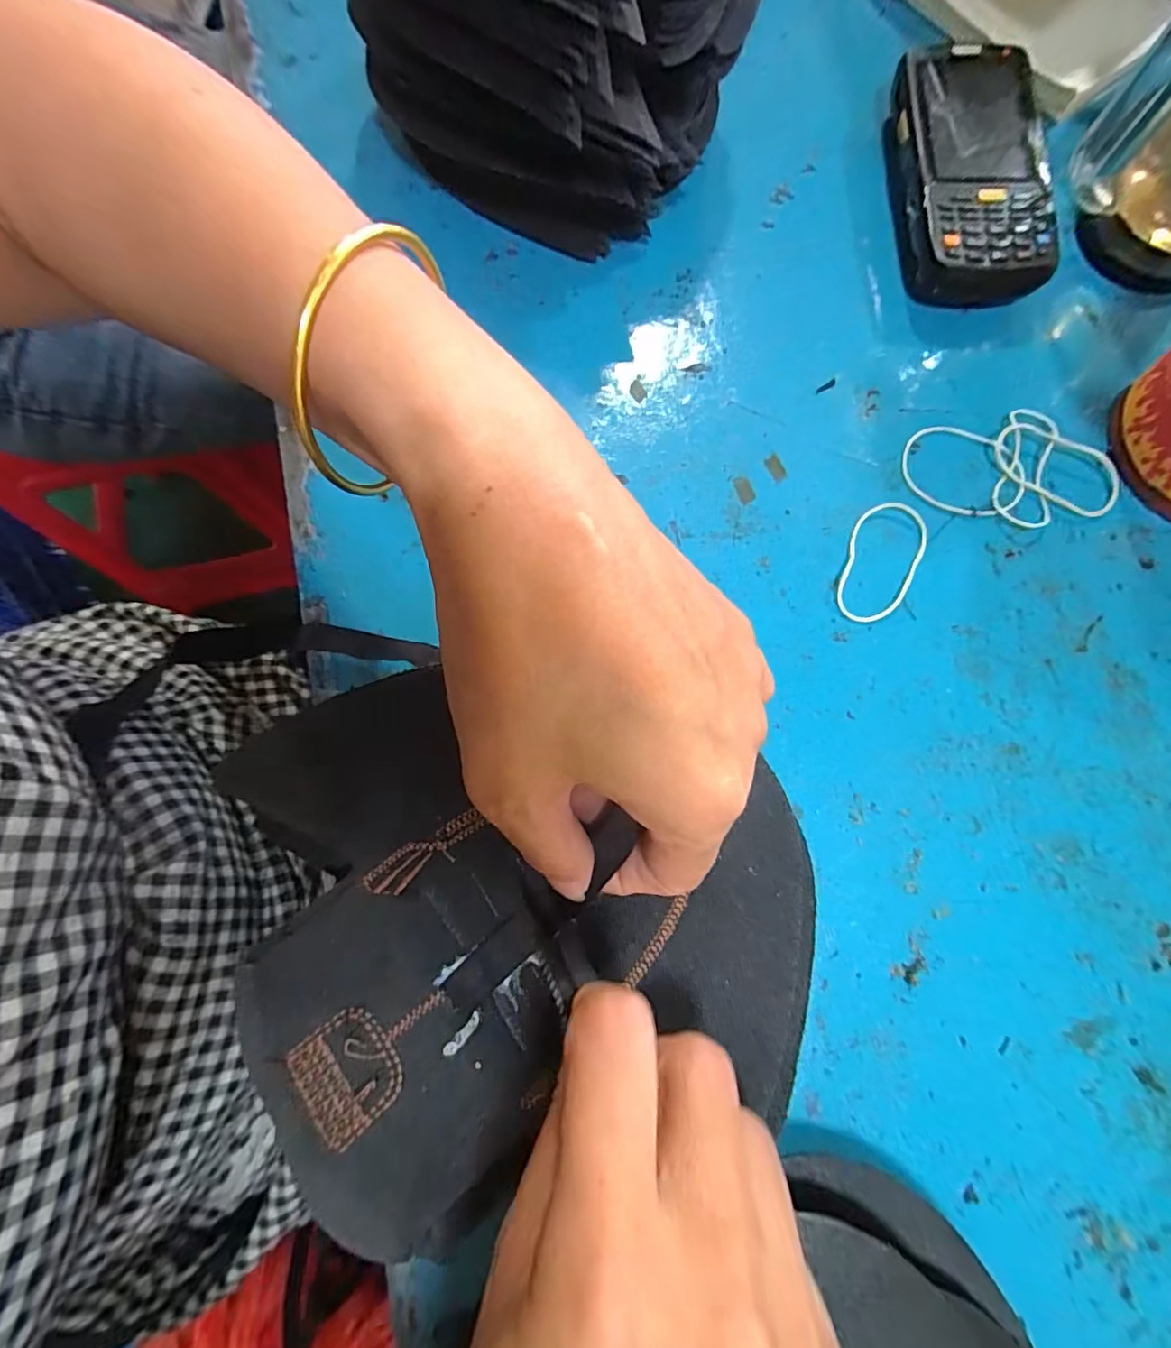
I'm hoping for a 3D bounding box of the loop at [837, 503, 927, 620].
[{"bbox_3d":[0.144,-0.056,0.275,0.035,0.004,0.068,28,79,6],"label":"loop"}]

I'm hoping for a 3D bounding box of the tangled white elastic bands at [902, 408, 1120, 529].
[{"bbox_3d":[0.217,-0.104,0.285,0.104,0.007,0.063,-10,78,-3],"label":"tangled white elastic bands"}]

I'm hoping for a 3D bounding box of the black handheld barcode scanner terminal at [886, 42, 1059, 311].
[{"bbox_3d":[0.207,-0.274,0.309,0.069,0.030,0.145,3,77,0],"label":"black handheld barcode scanner terminal"}]

